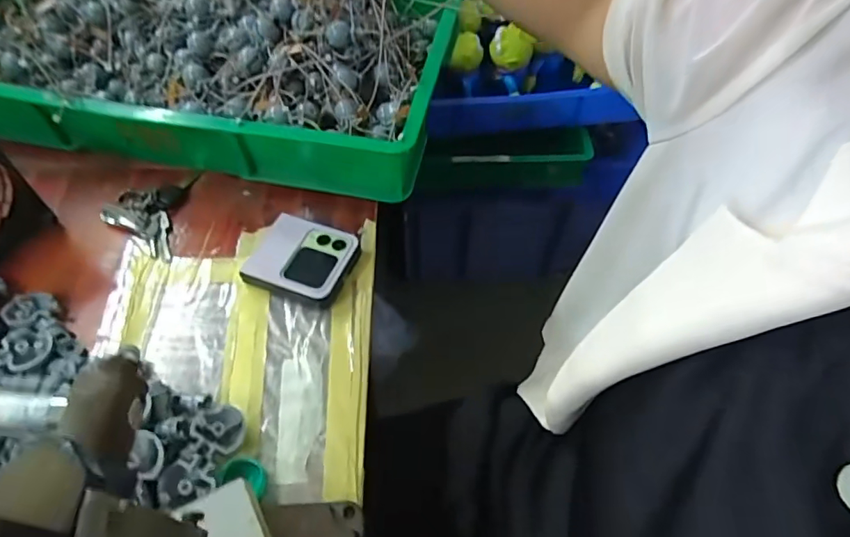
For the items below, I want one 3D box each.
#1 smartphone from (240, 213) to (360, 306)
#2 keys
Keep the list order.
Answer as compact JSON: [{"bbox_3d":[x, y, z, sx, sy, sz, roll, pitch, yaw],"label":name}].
[{"bbox_3d":[-0.113,-0.009,0.459,0.089,0.023,0.076,16,58,12],"label":"smartphone"},{"bbox_3d":[-0.278,-0.051,0.495,0.076,0.016,0.097,-1,56,0],"label":"keys"}]

